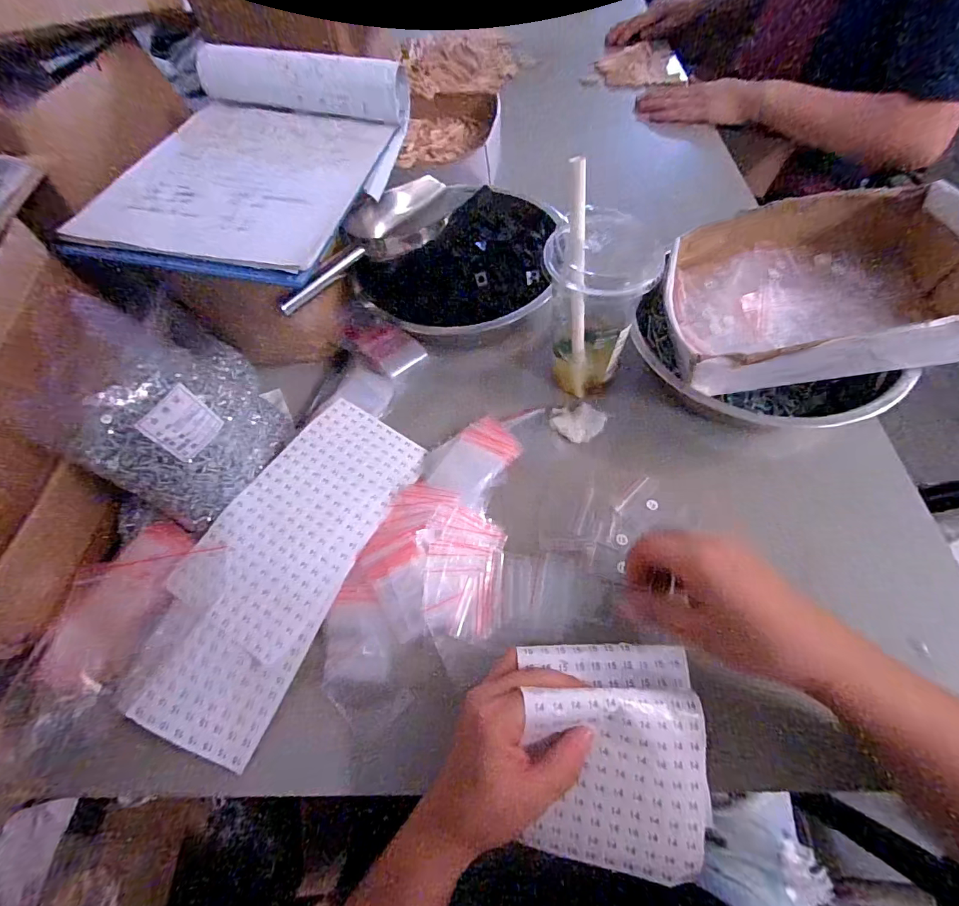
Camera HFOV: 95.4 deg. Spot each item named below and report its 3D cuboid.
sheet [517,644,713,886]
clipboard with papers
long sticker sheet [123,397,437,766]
[{"bbox_3d":[0.090,0.199,0.287,0.117,0.058,0.132,1,63,2],"label":"sheet"},{"bbox_3d":[-0.221,-0.285,0.431,0.224,0.059,0.324,8,64,6],"label":"clipboard with papers"},{"bbox_3d":[-0.175,0.089,0.396,0.131,0.029,0.305,23,66,13],"label":"long sticker sheet"}]

